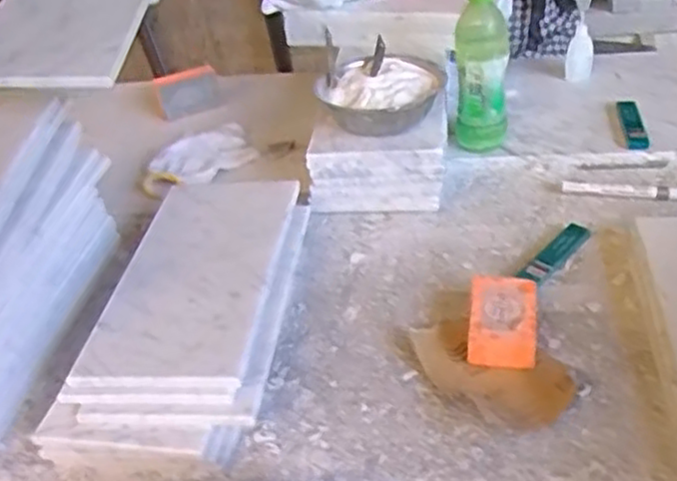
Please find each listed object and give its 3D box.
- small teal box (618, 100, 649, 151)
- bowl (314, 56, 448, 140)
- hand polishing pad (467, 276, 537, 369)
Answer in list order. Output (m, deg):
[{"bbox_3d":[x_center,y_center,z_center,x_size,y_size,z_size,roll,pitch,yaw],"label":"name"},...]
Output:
[{"bbox_3d":[0.377,-0.151,0.953,0.026,0.009,0.119,1,36,12],"label":"small teal box"},{"bbox_3d":[0.050,-0.170,0.865,0.140,0.040,0.131,3,38,18],"label":"bowl"},{"bbox_3d":[0.150,0.073,0.675,0.057,0.031,0.089,2,37,14],"label":"hand polishing pad"}]

